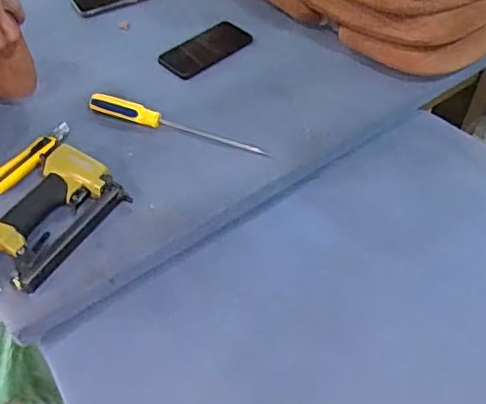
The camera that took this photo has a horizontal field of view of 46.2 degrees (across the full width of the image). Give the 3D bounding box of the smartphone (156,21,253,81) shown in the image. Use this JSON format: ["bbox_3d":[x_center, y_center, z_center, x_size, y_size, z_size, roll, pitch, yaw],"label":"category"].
[{"bbox_3d":[-0.064,-0.271,1.003,0.089,0.005,0.174,35,58,26],"label":"smartphone"}]

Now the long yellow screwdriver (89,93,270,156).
[{"bbox_3d":[-0.099,-0.120,0.854,0.272,0.037,0.028,14,51,11],"label":"long yellow screwdriver"}]

